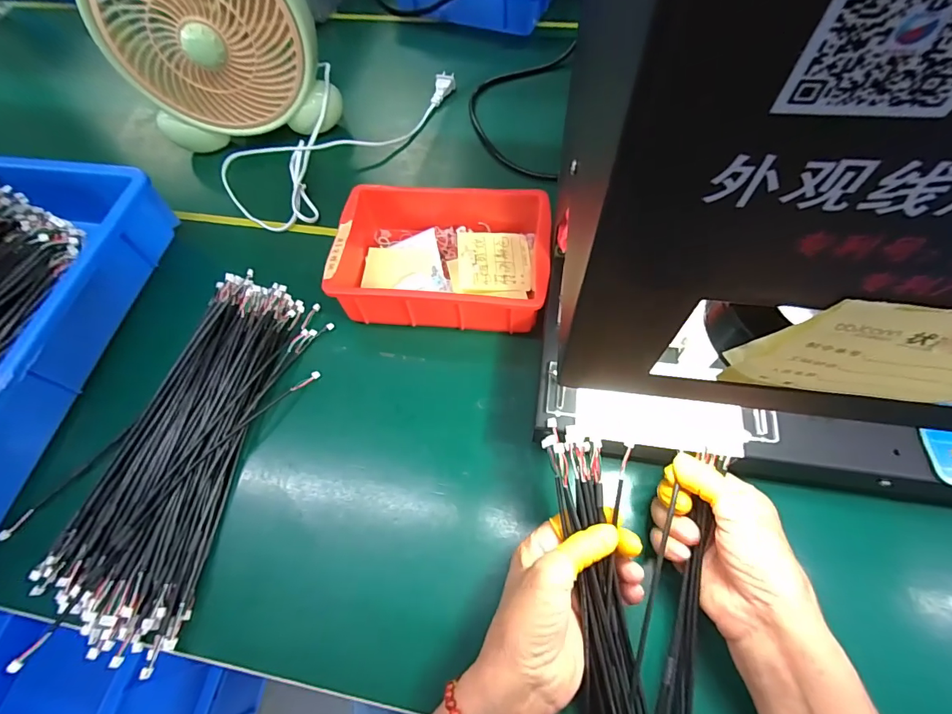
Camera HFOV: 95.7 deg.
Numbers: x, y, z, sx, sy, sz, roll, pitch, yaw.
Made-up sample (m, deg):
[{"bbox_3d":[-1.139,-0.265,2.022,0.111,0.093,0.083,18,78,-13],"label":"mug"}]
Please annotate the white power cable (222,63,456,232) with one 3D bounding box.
[{"bbox_3d":[-0.177,-0.276,0.533,0.165,0.039,0.299,36,76,10],"label":"white power cable"}]

